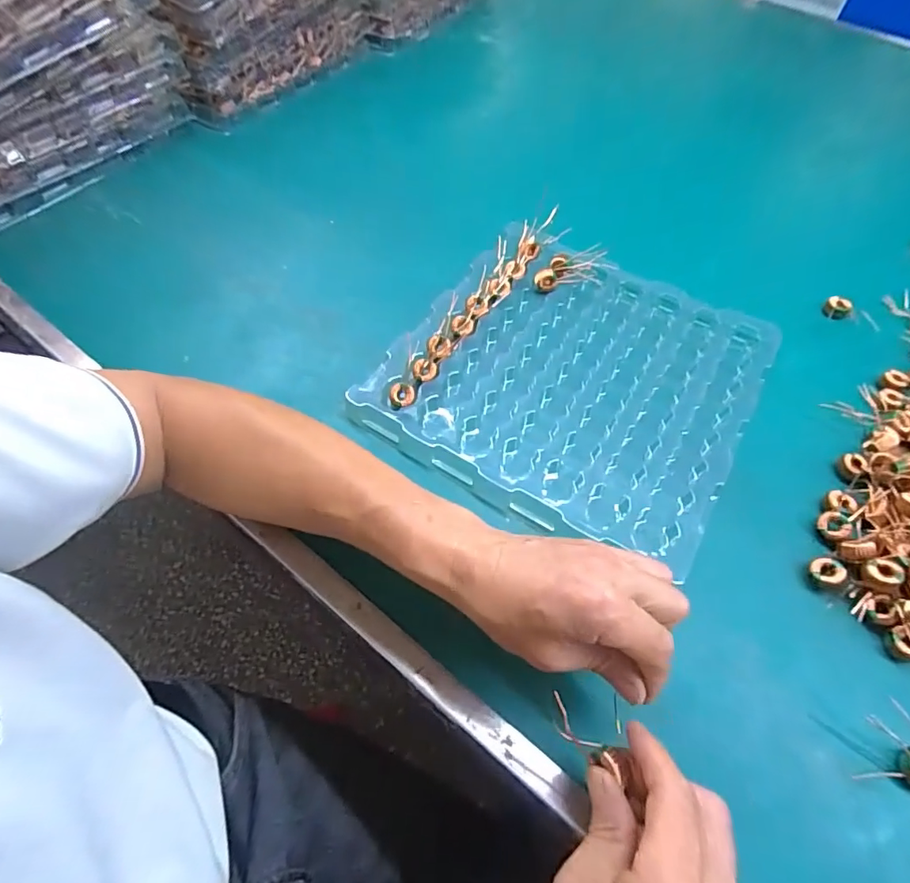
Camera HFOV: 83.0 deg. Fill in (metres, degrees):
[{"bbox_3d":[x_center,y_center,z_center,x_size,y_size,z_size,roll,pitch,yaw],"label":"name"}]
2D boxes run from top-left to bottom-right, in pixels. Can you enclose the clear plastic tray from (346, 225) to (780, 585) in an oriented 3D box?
[{"bbox_3d":[0.102,-0.062,0.448,0.286,0.017,0.279,29,63,14],"label":"clear plastic tray"}]

